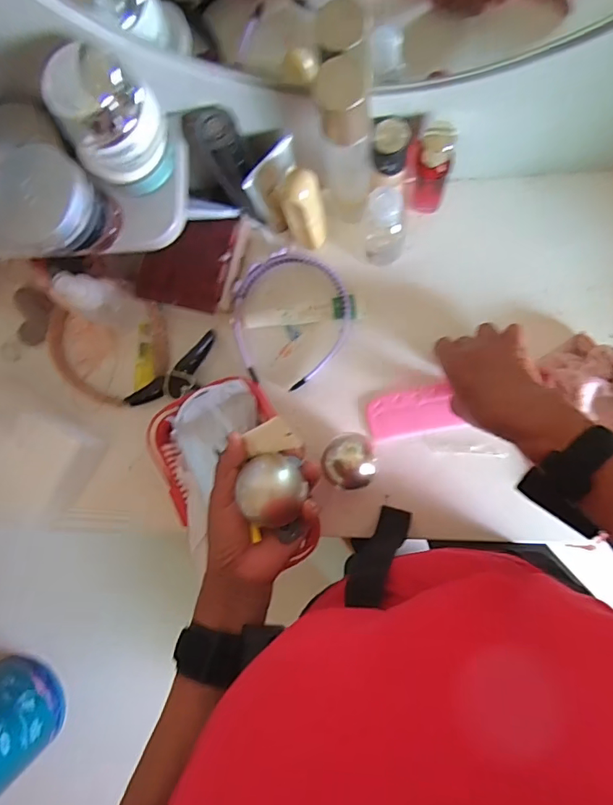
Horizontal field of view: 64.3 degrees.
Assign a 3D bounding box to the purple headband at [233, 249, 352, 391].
[{"bbox_3d":[-0.017,-0.092,0.530,0.129,0.012,0.148,11,87,8],"label":"purple headband"}]

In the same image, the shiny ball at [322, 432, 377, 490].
[{"bbox_3d":[0.044,0.059,0.494,0.050,0.056,0.054,0,86,8],"label":"shiny ball"}]

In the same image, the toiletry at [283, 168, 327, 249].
[{"bbox_3d":[0.001,-0.183,0.478,0.035,0.111,0.034,-1,86,8],"label":"toiletry"}]

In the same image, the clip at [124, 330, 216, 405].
[{"bbox_3d":[-0.139,-0.024,0.536,0.118,0.033,0.041,-39,82,3],"label":"clip"}]

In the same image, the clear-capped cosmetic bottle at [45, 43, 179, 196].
[{"bbox_3d":[-0.143,-0.208,0.373,0.068,0.095,0.063,-1,86,8],"label":"clear-capped cosmetic bottle"}]

